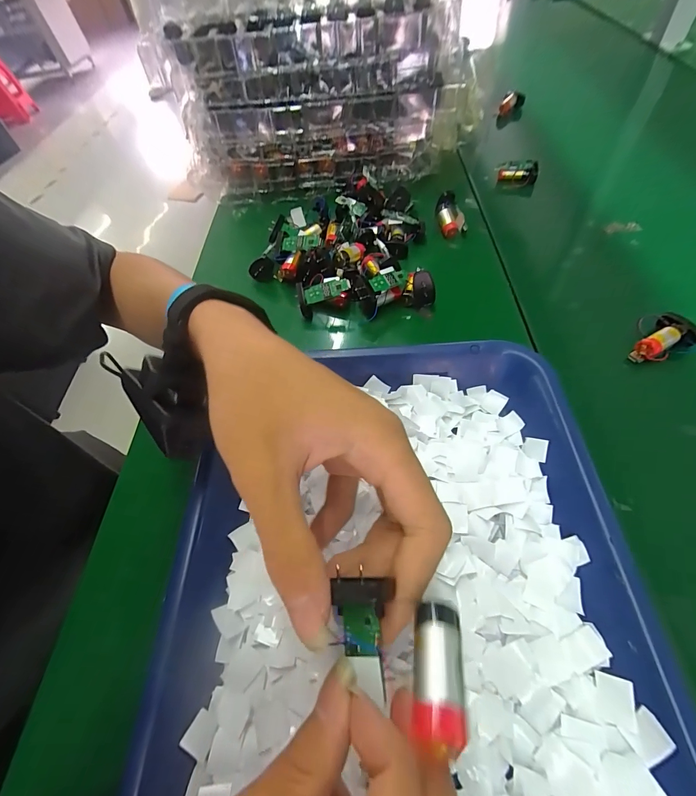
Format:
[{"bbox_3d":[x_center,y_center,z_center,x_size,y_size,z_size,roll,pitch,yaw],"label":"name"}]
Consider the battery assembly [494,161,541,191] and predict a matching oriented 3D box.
[{"bbox_3d":[0.219,-0.291,0.468,0.050,0.032,0.013,14,60,17],"label":"battery assembly"}]

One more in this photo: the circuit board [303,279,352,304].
[{"bbox_3d":[-0.020,-0.101,0.340,0.045,0.014,0.004,-9,21,15],"label":"circuit board"}]

